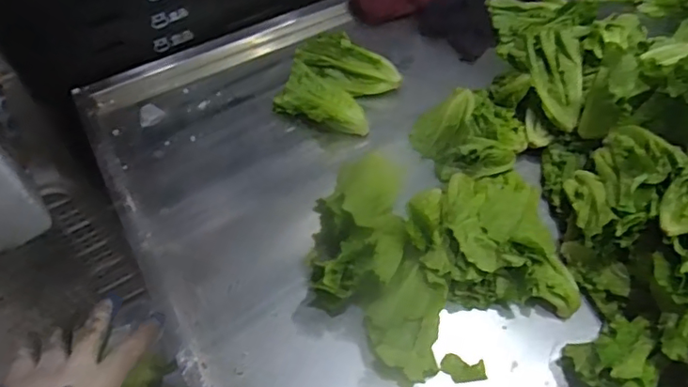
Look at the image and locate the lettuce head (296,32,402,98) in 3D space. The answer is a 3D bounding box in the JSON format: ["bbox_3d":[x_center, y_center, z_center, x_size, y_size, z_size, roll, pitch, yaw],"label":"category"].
[{"bbox_3d":[0.004,-0.160,0.730,0.136,0.058,0.051,25,64,15],"label":"lettuce head"}]

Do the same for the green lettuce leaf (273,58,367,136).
[{"bbox_3d":[-0.020,-0.113,0.711,0.117,0.046,0.068,21,63,13],"label":"green lettuce leaf"}]

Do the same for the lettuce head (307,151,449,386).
[{"bbox_3d":[0.050,0.059,0.575,0.155,0.100,0.239,5,60,4],"label":"lettuce head"}]

